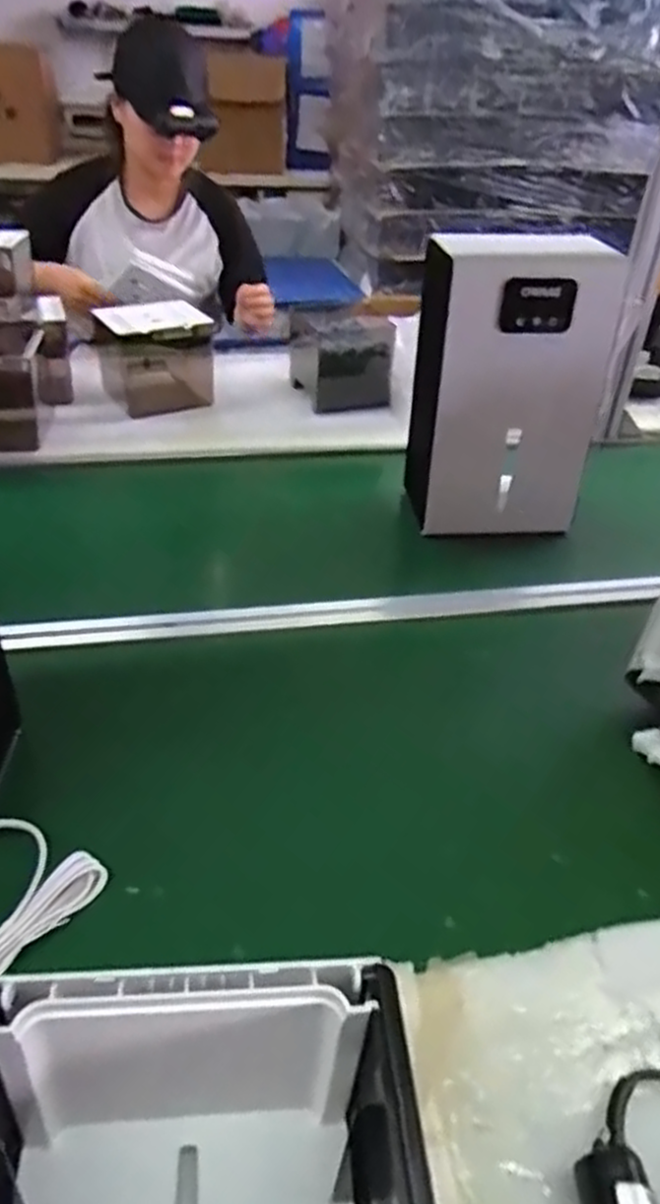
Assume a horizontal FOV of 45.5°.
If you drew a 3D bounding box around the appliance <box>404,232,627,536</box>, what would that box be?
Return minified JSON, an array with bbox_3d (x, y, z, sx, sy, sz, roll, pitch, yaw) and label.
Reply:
[{"bbox_3d":[0.218,-0.265,0.989,0.214,0.342,0.109,-5,37,-11],"label":"appliance"}]

